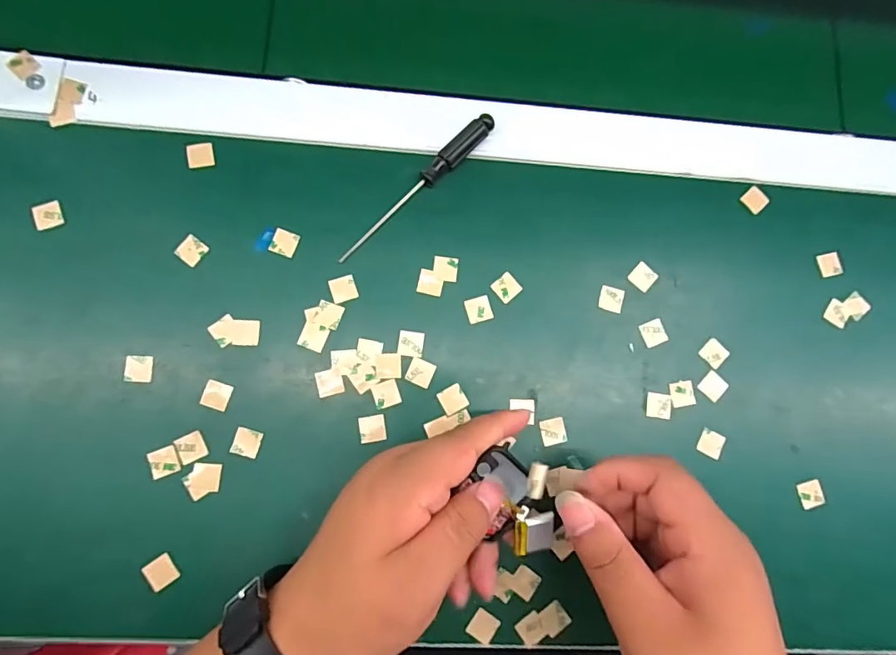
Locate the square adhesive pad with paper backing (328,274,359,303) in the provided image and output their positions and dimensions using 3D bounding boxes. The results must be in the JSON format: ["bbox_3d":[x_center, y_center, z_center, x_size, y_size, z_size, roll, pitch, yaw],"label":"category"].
[{"bbox_3d":[-0.065,-0.024,0.303,0.016,0.004,0.016,-18,83,-7],"label":"square adhesive pad with paper backing"}]

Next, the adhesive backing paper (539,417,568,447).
[{"bbox_3d":[0.065,0.064,0.302,0.016,0.004,0.015,-11,84,-7],"label":"adhesive backing paper"}]

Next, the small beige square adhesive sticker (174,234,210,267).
[{"bbox_3d":[-0.157,-0.047,0.300,0.014,0.004,0.015,35,80,1],"label":"small beige square adhesive sticker"}]

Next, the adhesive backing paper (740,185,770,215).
[{"bbox_3d":[0.211,-0.087,0.336,0.015,0.004,0.015,-44,81,-1],"label":"adhesive backing paper"}]

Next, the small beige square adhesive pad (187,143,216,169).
[{"bbox_3d":[-0.156,-0.109,0.310,0.016,0.004,0.015,-13,86,-18],"label":"small beige square adhesive pad"}]

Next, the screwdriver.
[{"bbox_3d":[-0.018,-0.088,0.311,0.015,0.012,0.131,43,81,3],"label":"screwdriver"}]

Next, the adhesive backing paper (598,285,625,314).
[{"bbox_3d":[0.106,-0.018,0.317,0.016,0.004,0.016,15,83,-4],"label":"adhesive backing paper"}]

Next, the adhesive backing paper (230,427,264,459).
[{"bbox_3d":[-0.118,0.067,0.286,0.015,0.004,0.015,17,81,-2],"label":"adhesive backing paper"}]

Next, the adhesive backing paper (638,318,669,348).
[{"bbox_3d":[0.133,0.003,0.315,0.016,0.004,0.016,-19,83,-7],"label":"adhesive backing paper"}]

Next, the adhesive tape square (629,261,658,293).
[{"bbox_3d":[0.128,-0.033,0.322,0.016,0.004,0.016,43,83,0],"label":"adhesive tape square"}]

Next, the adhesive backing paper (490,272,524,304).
[{"bbox_3d":[0.038,-0.025,0.313,0.016,0.004,0.015,-41,86,-8],"label":"adhesive backing paper"}]

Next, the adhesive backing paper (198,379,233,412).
[{"bbox_3d":[-0.136,0.040,0.289,0.015,0.004,0.015,19,78,-6],"label":"adhesive backing paper"}]

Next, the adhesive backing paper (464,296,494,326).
[{"bbox_3d":[0.020,-0.011,0.310,0.016,0.004,0.016,-14,82,-8],"label":"adhesive backing paper"}]

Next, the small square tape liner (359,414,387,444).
[{"bbox_3d":[-0.045,0.061,0.294,0.016,0.004,0.016,-6,81,-7],"label":"small square tape liner"}]

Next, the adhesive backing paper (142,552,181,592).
[{"bbox_3d":[-0.160,0.137,0.272,0.015,0.004,0.015,-35,86,-9],"label":"adhesive backing paper"}]

